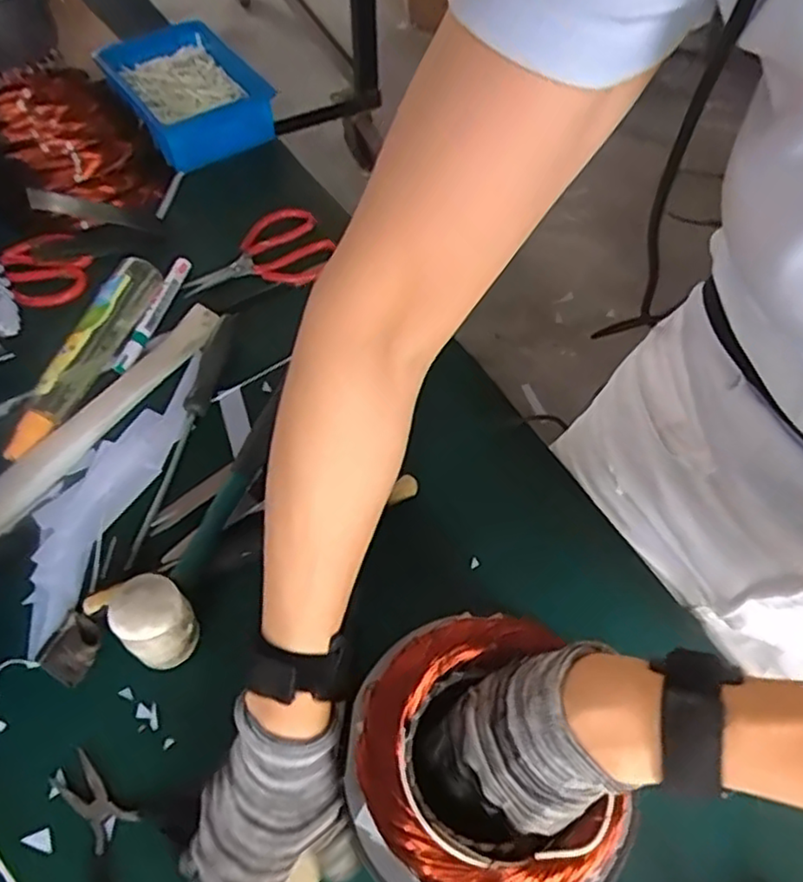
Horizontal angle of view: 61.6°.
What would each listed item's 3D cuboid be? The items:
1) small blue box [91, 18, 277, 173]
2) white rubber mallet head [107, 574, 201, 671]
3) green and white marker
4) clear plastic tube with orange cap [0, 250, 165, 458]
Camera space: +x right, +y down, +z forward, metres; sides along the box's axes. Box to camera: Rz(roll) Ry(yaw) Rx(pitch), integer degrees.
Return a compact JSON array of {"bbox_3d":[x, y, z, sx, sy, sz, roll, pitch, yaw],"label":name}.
[{"bbox_3d":[-0.275,-0.442,0.838,0.156,0.062,0.244,-33,65,-17],"label":"small blue box"},{"bbox_3d":[-0.170,0.127,0.473,0.046,0.074,0.044,0,60,0],"label":"white rubber mallet head"},{"bbox_3d":[-0.238,-0.125,0.648,0.019,0.013,0.145,13,61,7],"label":"green and white marker"},{"bbox_3d":[-0.286,-0.078,0.609,0.042,0.040,0.218,16,61,9],"label":"clear plastic tube with orange cap"}]

